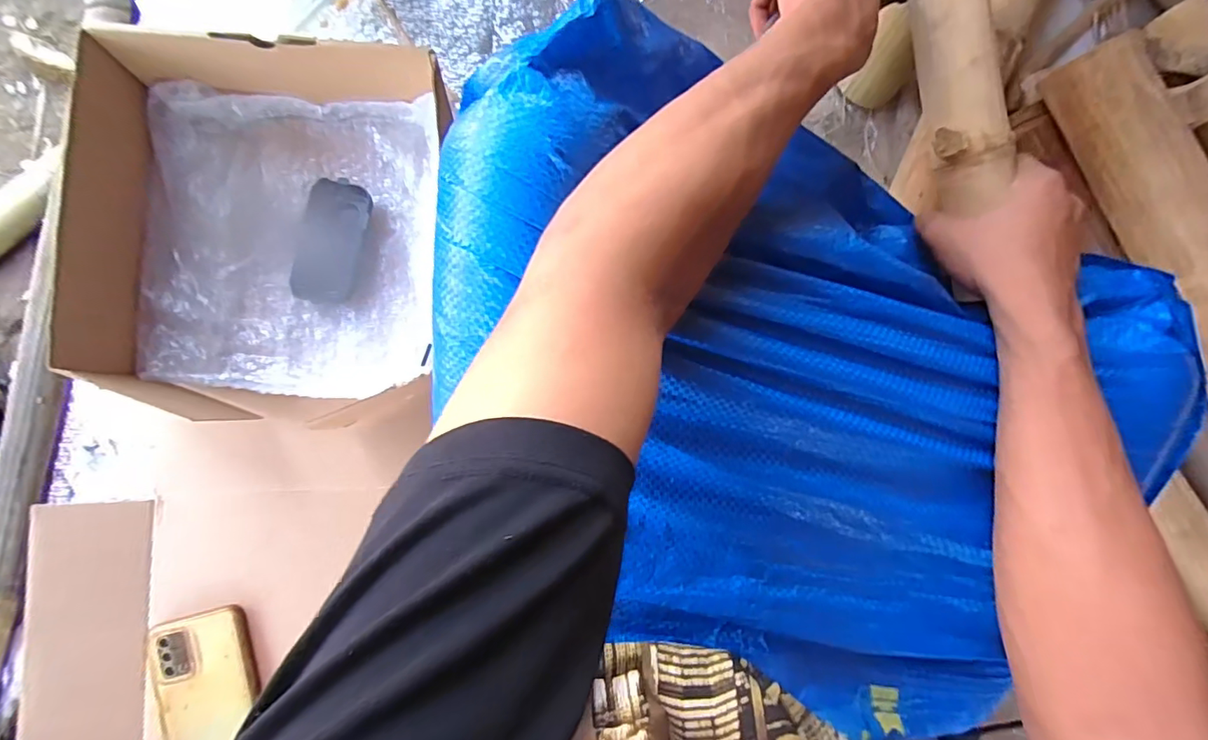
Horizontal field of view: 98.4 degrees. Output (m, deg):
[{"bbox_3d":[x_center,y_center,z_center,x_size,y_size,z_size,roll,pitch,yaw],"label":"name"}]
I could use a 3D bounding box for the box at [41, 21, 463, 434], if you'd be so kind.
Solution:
[{"bbox_3d":[-0.272,-0.116,0.439,0.256,0.096,0.309,-2,85,-4],"label":"box"}]

